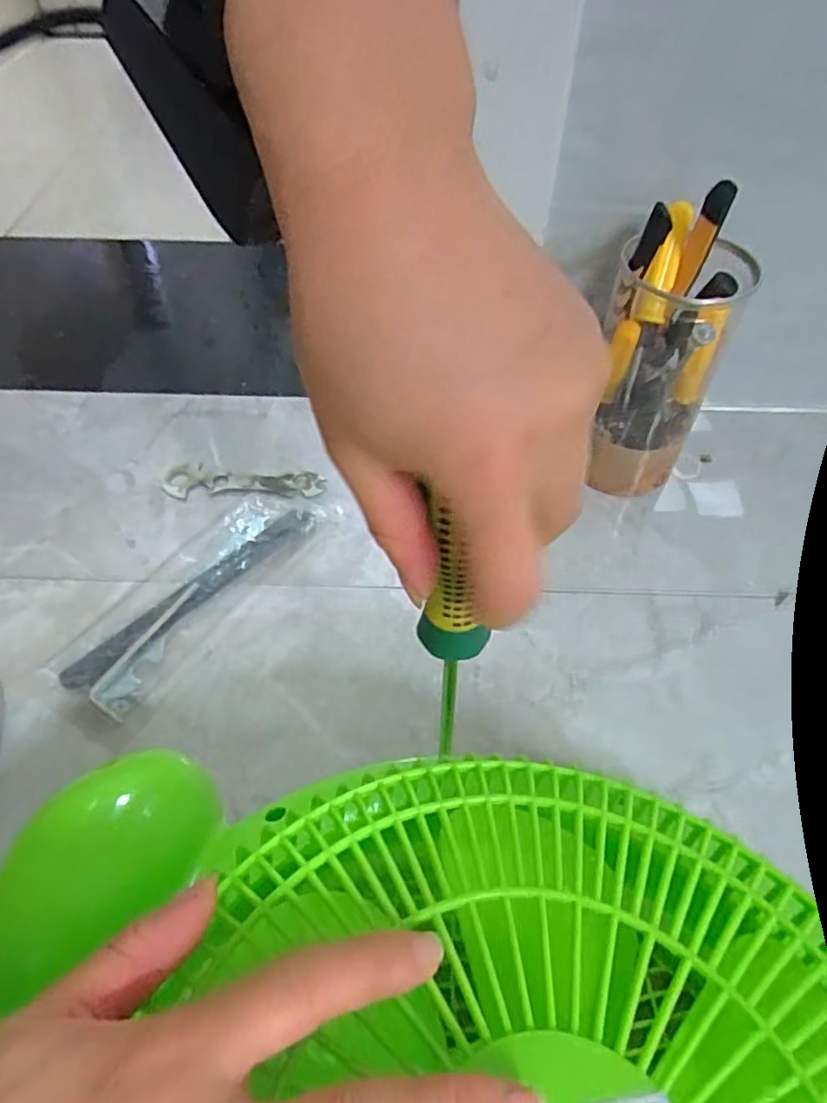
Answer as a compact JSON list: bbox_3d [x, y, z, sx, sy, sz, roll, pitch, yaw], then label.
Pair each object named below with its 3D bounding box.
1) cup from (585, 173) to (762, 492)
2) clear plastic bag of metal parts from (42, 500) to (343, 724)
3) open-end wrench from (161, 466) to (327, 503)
[{"bbox_3d":[0.175,-0.137,0.458,0.083,0.207,0.089,23,55,16],"label":"cup"},{"bbox_3d":[-0.147,0.021,0.444,0.069,0.018,0.205,29,57,20],"label":"clear plastic bag of metal parts"},{"bbox_3d":[-0.138,-0.055,0.513,0.131,0.010,0.031,3,52,1],"label":"open-end wrench"}]

